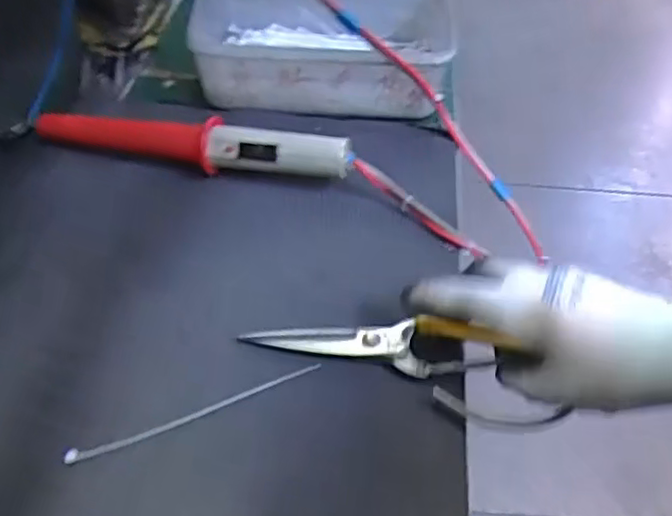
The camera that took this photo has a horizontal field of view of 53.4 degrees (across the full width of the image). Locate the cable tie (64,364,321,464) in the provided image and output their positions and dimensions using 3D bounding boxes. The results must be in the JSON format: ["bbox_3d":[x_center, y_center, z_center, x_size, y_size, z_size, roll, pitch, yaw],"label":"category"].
[{"bbox_3d":[-0.078,0.087,0.382,0.147,0.004,0.007,-17,49,-17],"label":"cable tie"}]

